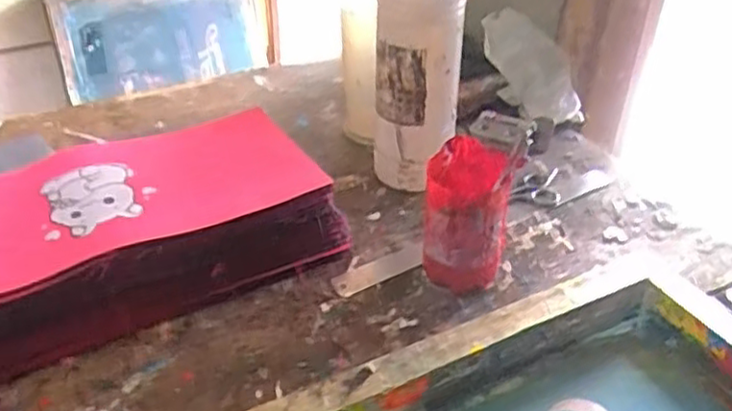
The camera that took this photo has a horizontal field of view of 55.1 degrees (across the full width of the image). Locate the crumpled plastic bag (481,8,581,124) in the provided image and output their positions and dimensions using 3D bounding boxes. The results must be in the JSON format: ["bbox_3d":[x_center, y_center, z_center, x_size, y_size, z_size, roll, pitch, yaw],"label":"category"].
[{"bbox_3d":[0.182,-0.159,0.805,0.052,0.065,0.157,-21,71,-25],"label":"crumpled plastic bag"}]

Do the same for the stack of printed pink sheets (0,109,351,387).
[{"bbox_3d":[-0.220,0.027,0.606,0.364,0.095,0.176,-18,39,-22],"label":"stack of printed pink sheets"}]

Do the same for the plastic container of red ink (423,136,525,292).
[{"bbox_3d":[0.085,0.015,0.584,0.069,0.123,0.065,7,37,12],"label":"plastic container of red ink"}]

